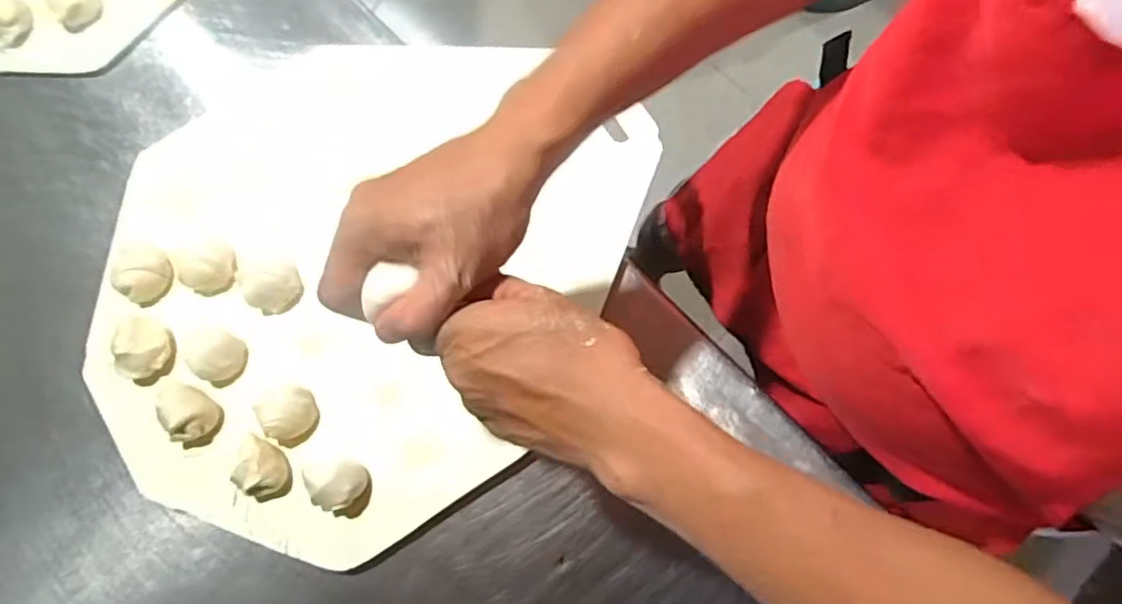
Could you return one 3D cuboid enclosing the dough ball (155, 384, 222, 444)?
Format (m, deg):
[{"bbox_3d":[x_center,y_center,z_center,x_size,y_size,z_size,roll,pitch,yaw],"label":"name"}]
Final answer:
[{"bbox_3d":[-0.303,0.091,0.535,0.036,0.032,0.043,4,80,2],"label":"dough ball"}]

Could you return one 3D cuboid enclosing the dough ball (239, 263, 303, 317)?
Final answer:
[{"bbox_3d":[-0.242,-0.012,0.553,0.045,0.023,0.039,-13,80,-1],"label":"dough ball"}]

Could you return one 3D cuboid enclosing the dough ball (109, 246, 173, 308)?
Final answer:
[{"bbox_3d":[-0.358,-0.023,0.562,0.038,0.029,0.047,19,81,4],"label":"dough ball"}]

